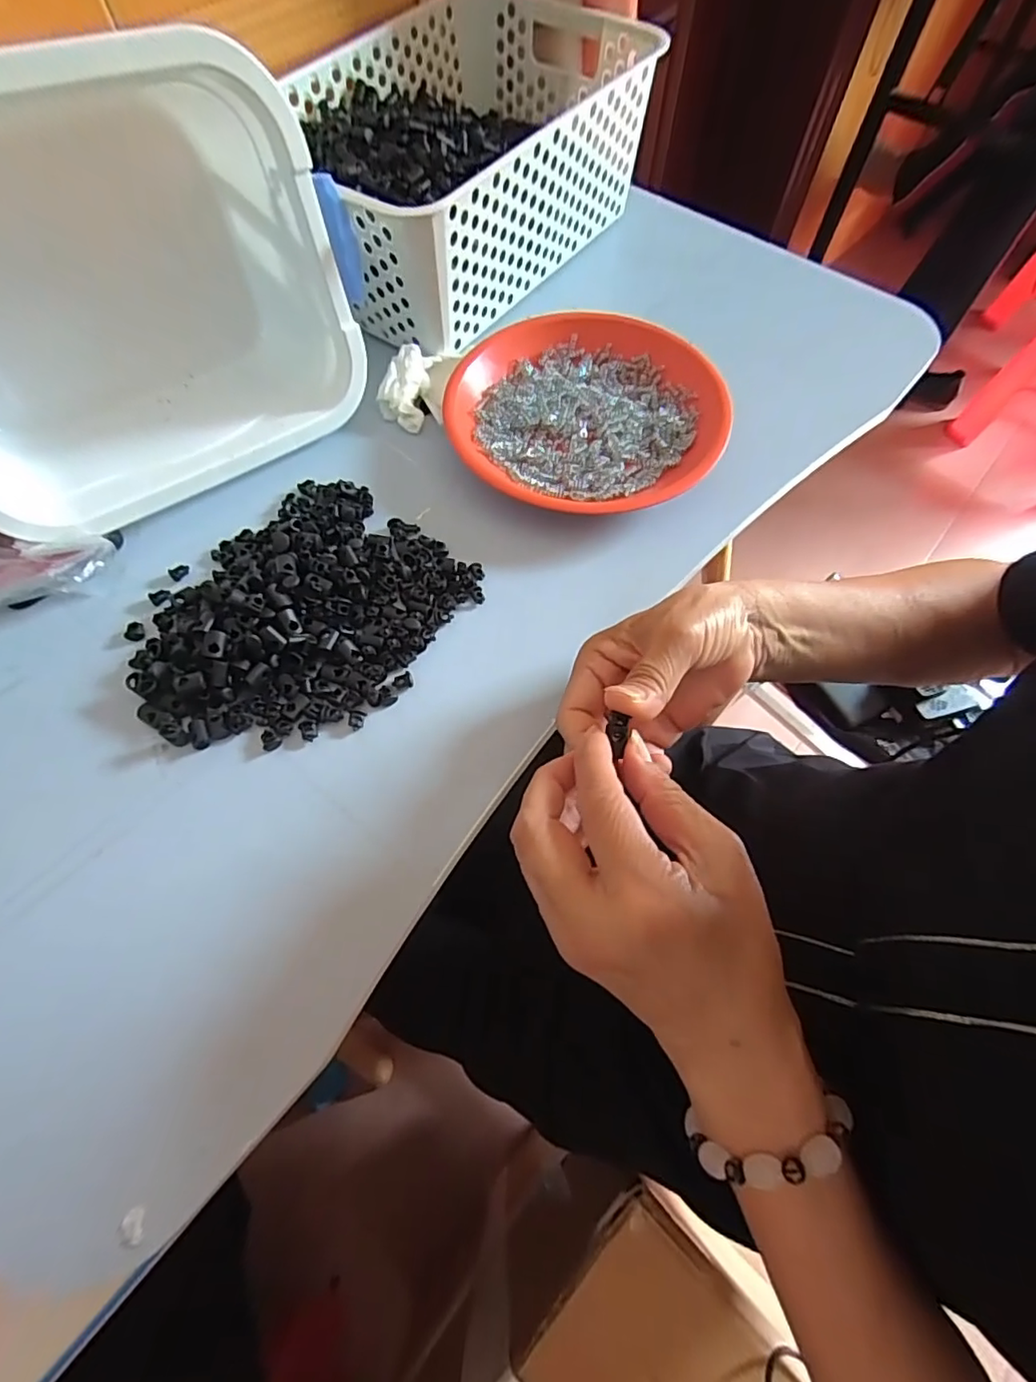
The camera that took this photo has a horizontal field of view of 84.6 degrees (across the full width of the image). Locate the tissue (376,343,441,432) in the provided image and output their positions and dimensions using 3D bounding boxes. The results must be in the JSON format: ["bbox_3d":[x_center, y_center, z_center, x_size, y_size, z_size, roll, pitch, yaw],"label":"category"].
[{"bbox_3d":[-0.085,-0.230,0.431,0.037,0.030,0.063,7,65,3],"label":"tissue"}]

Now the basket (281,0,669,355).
[{"bbox_3d":[-0.052,-0.426,0.461,0.203,0.111,0.295,36,70,15],"label":"basket"}]

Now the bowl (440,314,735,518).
[{"bbox_3d":[0.049,-0.203,0.413,0.193,0.027,0.182,1,65,-1],"label":"bowl"}]

